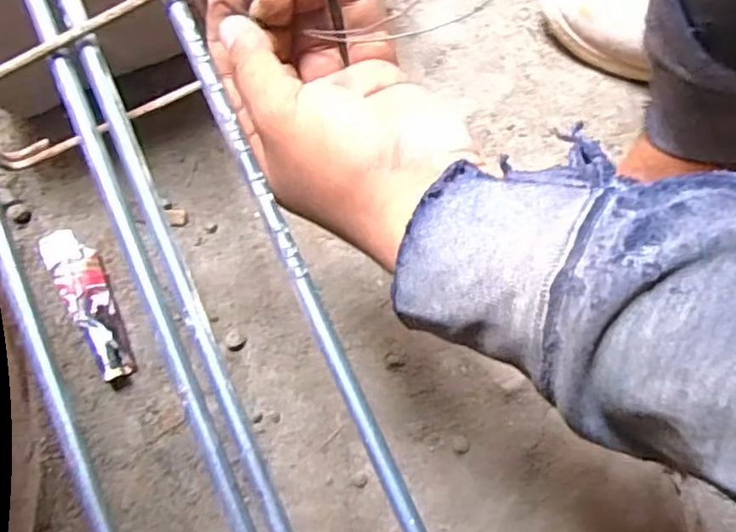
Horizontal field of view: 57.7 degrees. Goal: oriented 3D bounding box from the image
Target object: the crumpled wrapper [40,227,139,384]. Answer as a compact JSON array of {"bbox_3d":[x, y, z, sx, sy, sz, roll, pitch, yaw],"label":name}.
[{"bbox_3d":[-0.184,0.023,0.444,0.030,0.019,0.109,-30,78,-9],"label":"crumpled wrapper"}]

